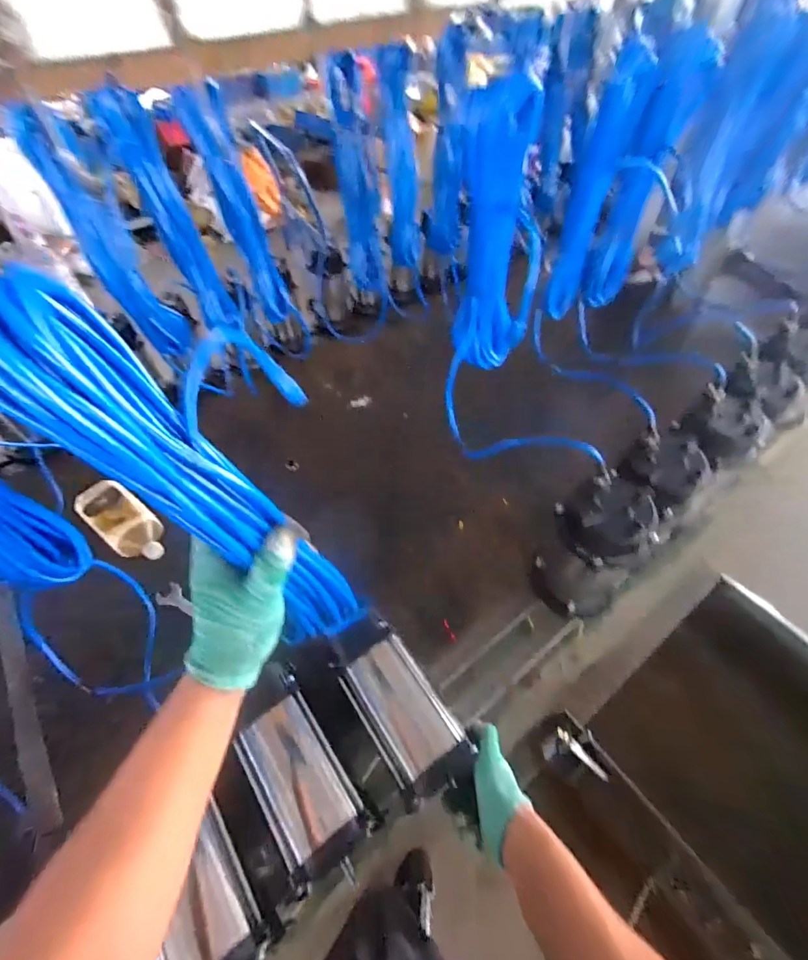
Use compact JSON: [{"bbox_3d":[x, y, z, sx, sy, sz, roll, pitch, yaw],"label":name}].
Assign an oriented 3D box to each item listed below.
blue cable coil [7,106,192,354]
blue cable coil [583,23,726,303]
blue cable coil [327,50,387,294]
[{"bbox_3d":[-0.414,-0.330,0.627,0.080,0.314,0.034,-24,56,-16],"label":"blue cable coil"},{"bbox_3d":[0.386,-0.472,0.705,0.082,0.348,0.057,20,56,16],"label":"blue cable coil"},{"bbox_3d":[-0.082,-0.524,0.787,0.078,0.338,0.055,0,53,1],"label":"blue cable coil"}]

